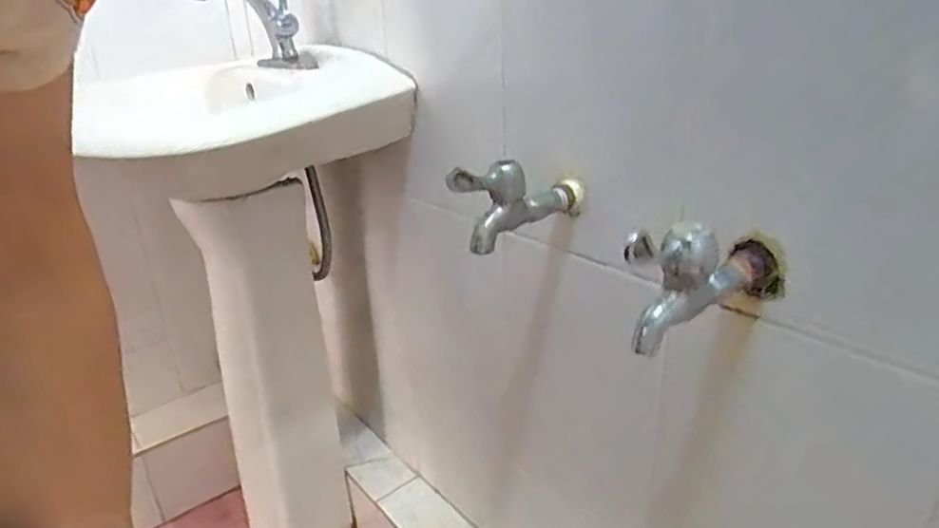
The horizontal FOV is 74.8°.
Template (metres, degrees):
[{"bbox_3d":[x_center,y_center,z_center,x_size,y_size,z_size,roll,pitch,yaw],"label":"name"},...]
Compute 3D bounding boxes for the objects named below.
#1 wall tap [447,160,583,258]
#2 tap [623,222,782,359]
[{"bbox_3d":[0.044,-0.058,0.512,0.134,0.065,0.029,-22,30,-37],"label":"wall tap"},{"bbox_3d":[0.157,0.005,0.400,0.130,0.075,0.036,-19,29,-32],"label":"tap"}]

